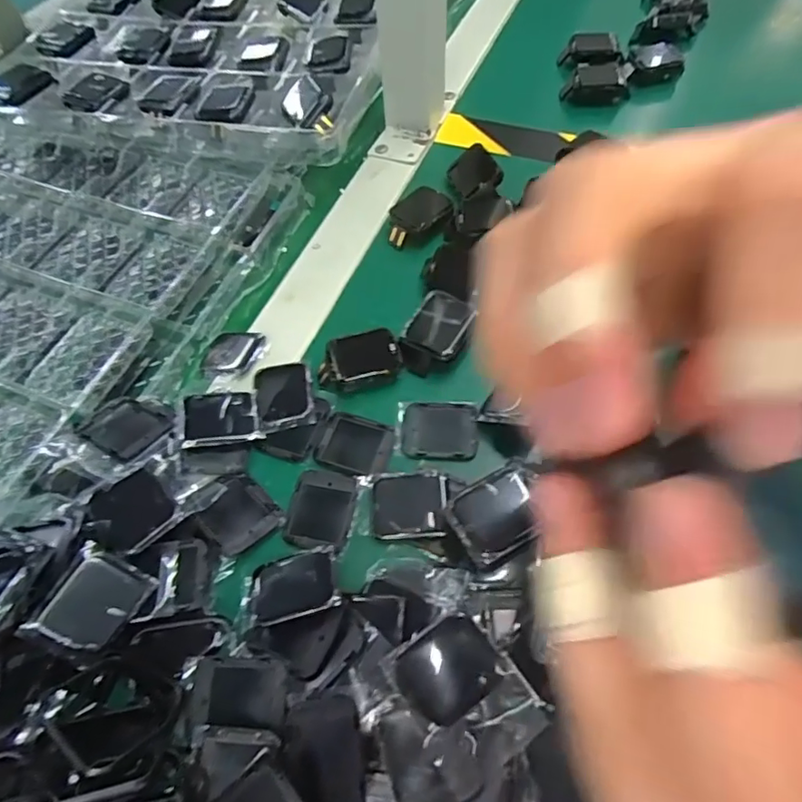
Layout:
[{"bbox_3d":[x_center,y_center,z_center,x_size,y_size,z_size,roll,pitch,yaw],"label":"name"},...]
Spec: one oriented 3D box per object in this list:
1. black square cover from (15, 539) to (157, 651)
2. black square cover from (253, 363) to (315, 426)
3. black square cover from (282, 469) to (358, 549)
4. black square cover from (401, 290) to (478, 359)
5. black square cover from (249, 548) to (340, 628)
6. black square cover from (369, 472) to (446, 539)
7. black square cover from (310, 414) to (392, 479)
[{"bbox_3d":[-0.130,0.086,0.228,0.032,0.005,0.041,38,74,-13],"label":"black square cover"},{"bbox_3d":[-0.065,-0.005,0.306,0.031,0.006,0.039,-17,59,-8],"label":"black square cover"},{"bbox_3d":[-0.040,0.054,0.272,0.032,0.004,0.039,8,59,8],"label":"black square cover"},{"bbox_3d":[0.023,-0.045,0.312,0.031,0.007,0.042,25,63,17],"label":"black square cover"},{"bbox_3d":[-0.048,0.085,0.247,0.039,0.006,0.033,-18,36,-2],"label":"black square cover"},{"bbox_3d":[0.004,0.051,0.267,0.036,0.004,0.031,-2,58,2],"label":"black square cover"},{"bbox_3d":[-0.025,0.023,0.290,0.037,0.005,0.032,16,60,13],"label":"black square cover"}]

